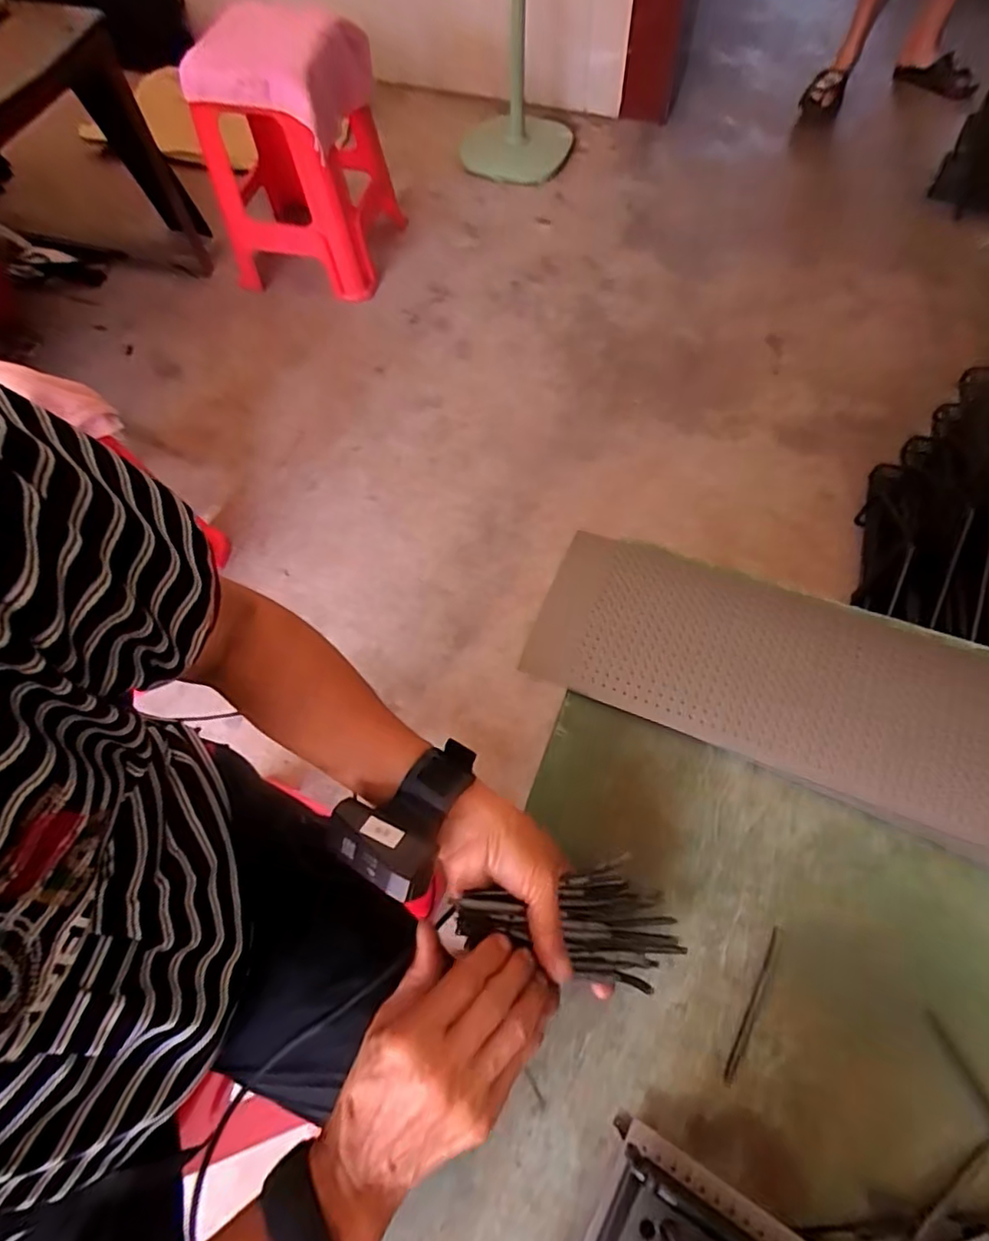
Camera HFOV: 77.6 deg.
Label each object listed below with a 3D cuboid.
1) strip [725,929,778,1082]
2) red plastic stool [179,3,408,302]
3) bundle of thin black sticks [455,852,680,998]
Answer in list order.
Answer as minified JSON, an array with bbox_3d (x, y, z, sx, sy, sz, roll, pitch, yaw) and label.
[{"bbox_3d":[0.170,0.250,0.402,0.006,0.004,0.097,28,70,14],"label":"strip"},{"bbox_3d":[-0.454,-1.068,1.413,0.371,0.453,0.327,9,64,8],"label":"red plastic stool"},{"bbox_3d":[0.051,0.185,0.384,0.144,0.026,0.069,11,66,-8],"label":"bundle of thin black sticks"}]

